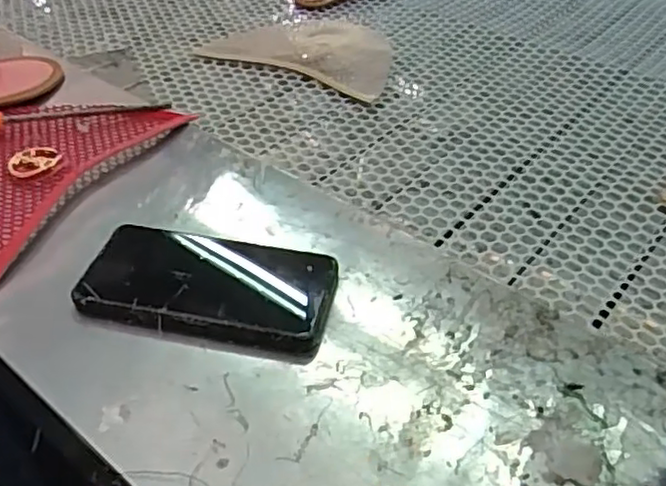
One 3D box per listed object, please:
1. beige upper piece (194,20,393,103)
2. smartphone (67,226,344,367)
[{"bbox_3d":[-0.024,-0.232,0.773,0.230,0.009,0.165,19,45,19],"label":"beige upper piece"},{"bbox_3d":[-0.083,0.027,0.435,0.163,0.012,0.091,7,42,7],"label":"smartphone"}]

